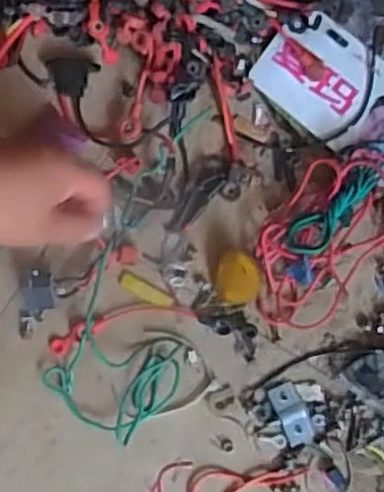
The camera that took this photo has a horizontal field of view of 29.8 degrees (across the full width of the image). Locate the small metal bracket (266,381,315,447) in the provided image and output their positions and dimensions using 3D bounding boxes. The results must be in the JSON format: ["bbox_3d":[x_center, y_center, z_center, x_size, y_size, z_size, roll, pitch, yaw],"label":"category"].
[{"bbox_3d":[0.078,0.132,0.565,0.022,0.004,0.050,-23,79,-5],"label":"small metal bracket"}]

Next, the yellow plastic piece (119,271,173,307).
[{"bbox_3d":[-0.038,0.036,0.589,0.047,0.004,0.013,28,79,6],"label":"yellow plastic piece"}]

